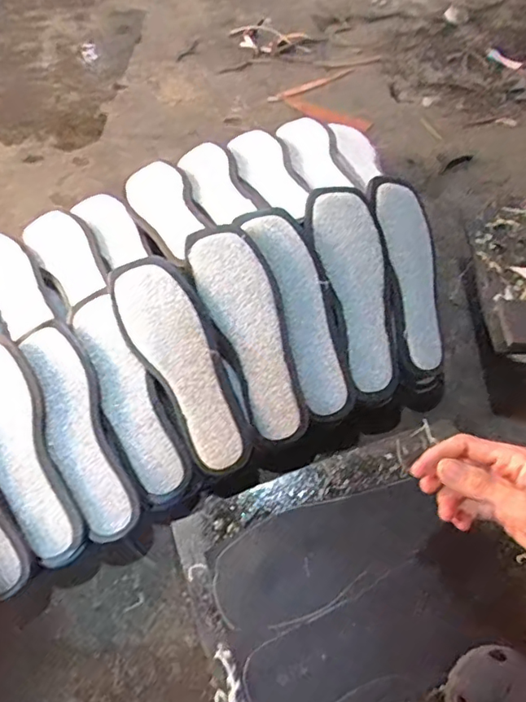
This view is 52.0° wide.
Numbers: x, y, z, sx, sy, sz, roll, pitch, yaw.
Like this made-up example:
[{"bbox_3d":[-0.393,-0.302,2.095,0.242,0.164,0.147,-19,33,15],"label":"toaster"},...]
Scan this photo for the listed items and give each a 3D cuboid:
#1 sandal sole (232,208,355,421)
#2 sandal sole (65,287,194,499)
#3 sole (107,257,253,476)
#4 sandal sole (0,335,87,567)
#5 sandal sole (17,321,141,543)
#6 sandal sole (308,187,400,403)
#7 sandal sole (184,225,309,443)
[{"bbox_3d":[0.045,-0.045,0.614,0.066,0.025,0.247,-19,92,-12],"label":"sandal sole"},{"bbox_3d":[-0.148,0.050,0.592,0.066,0.024,0.236,-25,84,-14],"label":"sandal sole"},{"bbox_3d":[-0.085,0.015,0.588,0.083,0.029,0.245,-27,90,-15],"label":"sole"},{"bbox_3d":[-0.251,0.103,0.562,0.072,0.015,0.241,-24,81,-14],"label":"sandal sole"},{"bbox_3d":[-0.198,0.084,0.578,0.066,0.011,0.236,-20,82,-12],"label":"sandal sole"},{"bbox_3d":[0.111,-0.069,0.635,0.076,0.026,0.250,-14,92,-9],"label":"sandal sole"},{"bbox_3d":[-0.009,-0.020,0.595,0.079,0.023,0.243,-22,91,-13],"label":"sandal sole"}]

